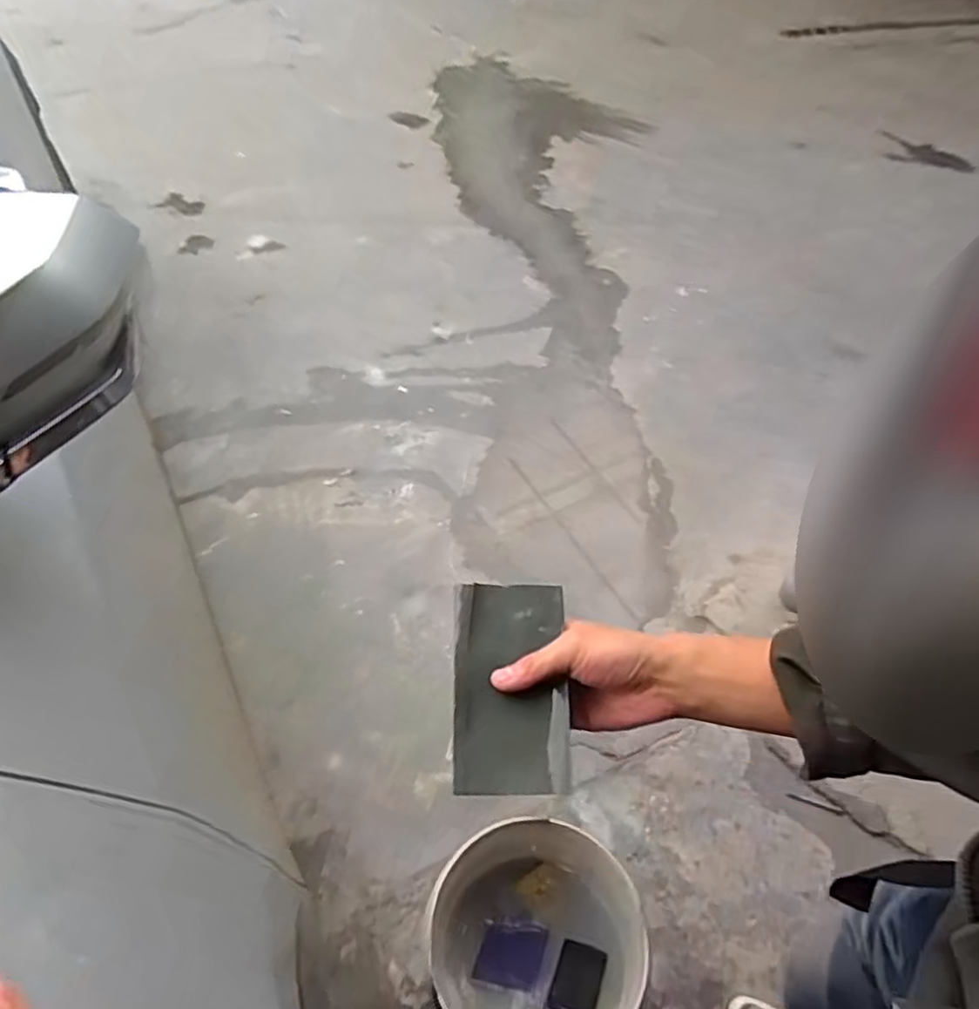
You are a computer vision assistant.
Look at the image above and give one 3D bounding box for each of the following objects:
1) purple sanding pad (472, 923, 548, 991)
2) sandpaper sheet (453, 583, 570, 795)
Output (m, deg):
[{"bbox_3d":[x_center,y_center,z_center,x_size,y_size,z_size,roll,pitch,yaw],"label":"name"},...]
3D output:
[{"bbox_3d":[0.035,0.718,1.067,0.101,0.005,0.097,3,29,13],"label":"purple sanding pad"},{"bbox_3d":[0.015,0.124,0.461,0.078,0.010,0.139,1,71,-5],"label":"sandpaper sheet"}]

